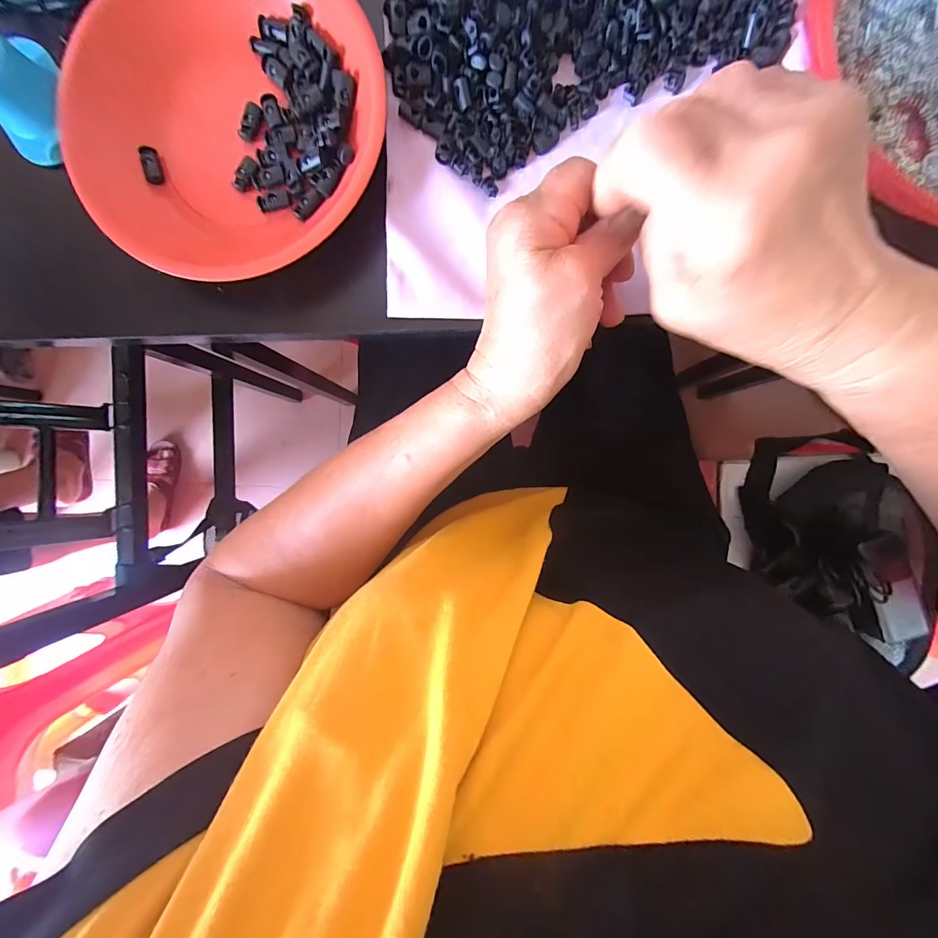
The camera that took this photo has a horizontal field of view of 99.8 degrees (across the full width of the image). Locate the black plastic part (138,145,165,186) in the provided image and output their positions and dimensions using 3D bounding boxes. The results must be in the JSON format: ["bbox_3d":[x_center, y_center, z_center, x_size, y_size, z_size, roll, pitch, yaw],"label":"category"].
[{"bbox_3d":[-0.206,-0.197,0.256,0.012,0.005,0.022,-13,95,-36],"label":"black plastic part"}]

